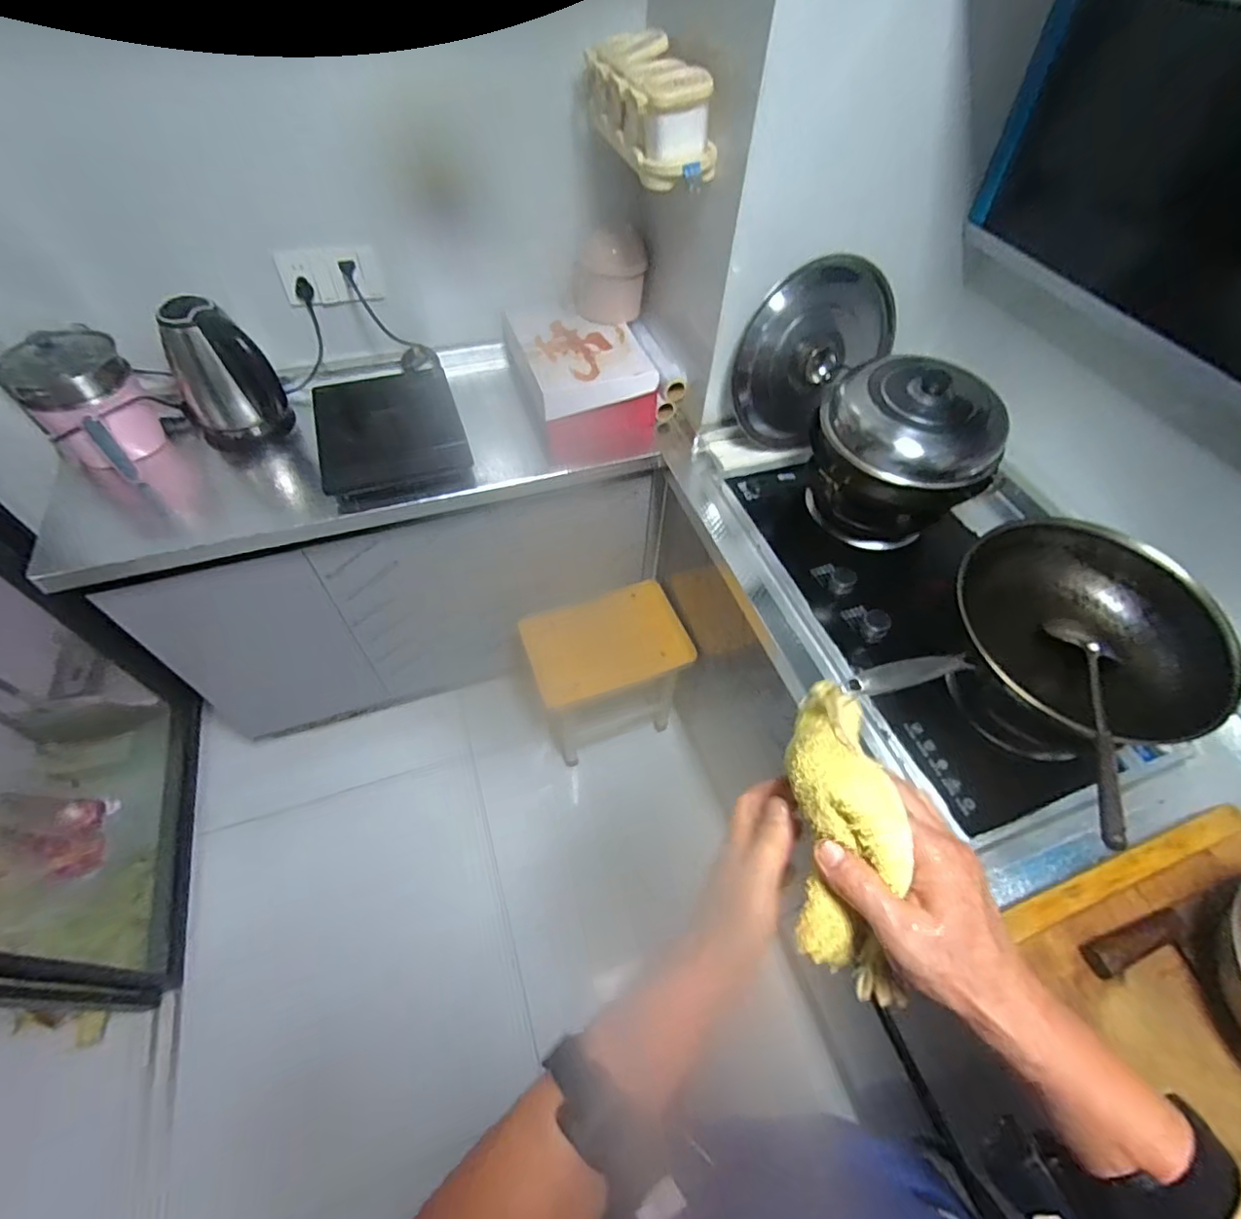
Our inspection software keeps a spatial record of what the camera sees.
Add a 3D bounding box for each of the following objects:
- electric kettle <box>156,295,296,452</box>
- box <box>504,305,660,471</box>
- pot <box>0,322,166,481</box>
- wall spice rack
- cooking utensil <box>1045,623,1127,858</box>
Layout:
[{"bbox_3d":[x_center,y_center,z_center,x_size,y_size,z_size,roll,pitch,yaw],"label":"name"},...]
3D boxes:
[{"bbox_3d":[-0.702,-0.406,1.023,0.153,0.232,0.159,-33,62,-23],"label":"electric kettle"},{"bbox_3d":[-0.084,-0.481,1.203,0.235,0.159,0.344,-17,57,-14],"label":"box"},{"bbox_3d":[-0.879,-0.336,0.970,0.163,0.189,0.159,-37,64,-25],"label":"pot"},{"bbox_3d":[0.028,-0.762,0.868,0.119,0.139,0.325,-23,59,-18],"label":"wall spice rack"},{"bbox_3d":[0.558,0.120,0.684,0.065,0.032,0.396,24,43,14],"label":"cooking utensil"}]

